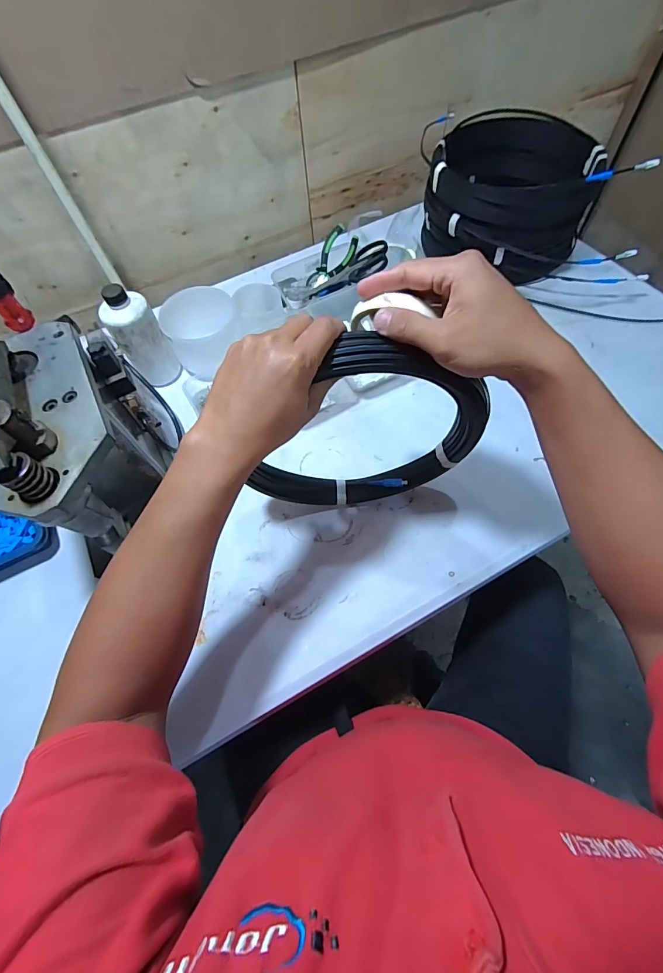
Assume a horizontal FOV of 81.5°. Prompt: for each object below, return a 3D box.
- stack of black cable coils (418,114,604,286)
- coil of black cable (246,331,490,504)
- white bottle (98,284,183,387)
[{"bbox_3d":[0.317,-0.516,0.711,0.281,0.148,0.297,21,66,15],"label":"stack of black cable coils"},{"bbox_3d":[0.028,-0.049,0.421,0.259,0.266,0.033,-6,66,0],"label":"coil of black cable"},{"bbox_3d":[-0.301,-0.234,0.613,0.070,0.150,0.063,-33,65,-12],"label":"white bottle"}]

